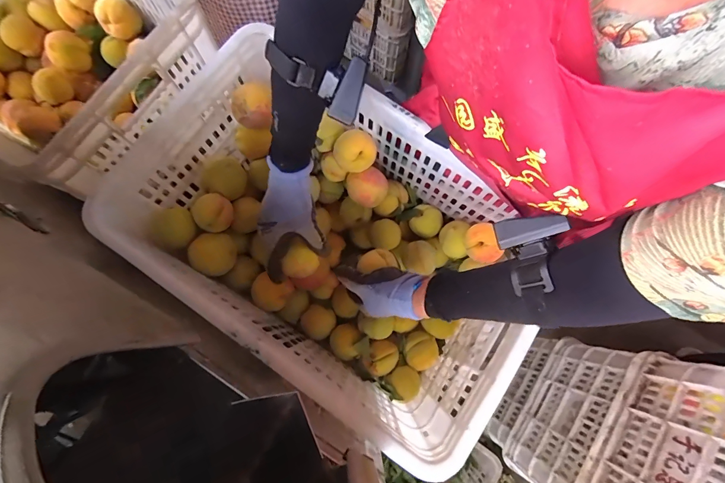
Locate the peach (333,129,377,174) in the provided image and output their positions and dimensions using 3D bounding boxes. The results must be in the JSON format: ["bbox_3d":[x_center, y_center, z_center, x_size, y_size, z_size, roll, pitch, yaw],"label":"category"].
[{"bbox_3d":[-0.012,-0.140,0.527,0.054,0.054,0.062,-38,79,-8],"label":"peach"}]

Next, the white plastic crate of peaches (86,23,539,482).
[{"bbox_3d":[-0.037,0.003,0.526,0.511,0.237,0.337,34,79,8],"label":"white plastic crate of peaches"}]

